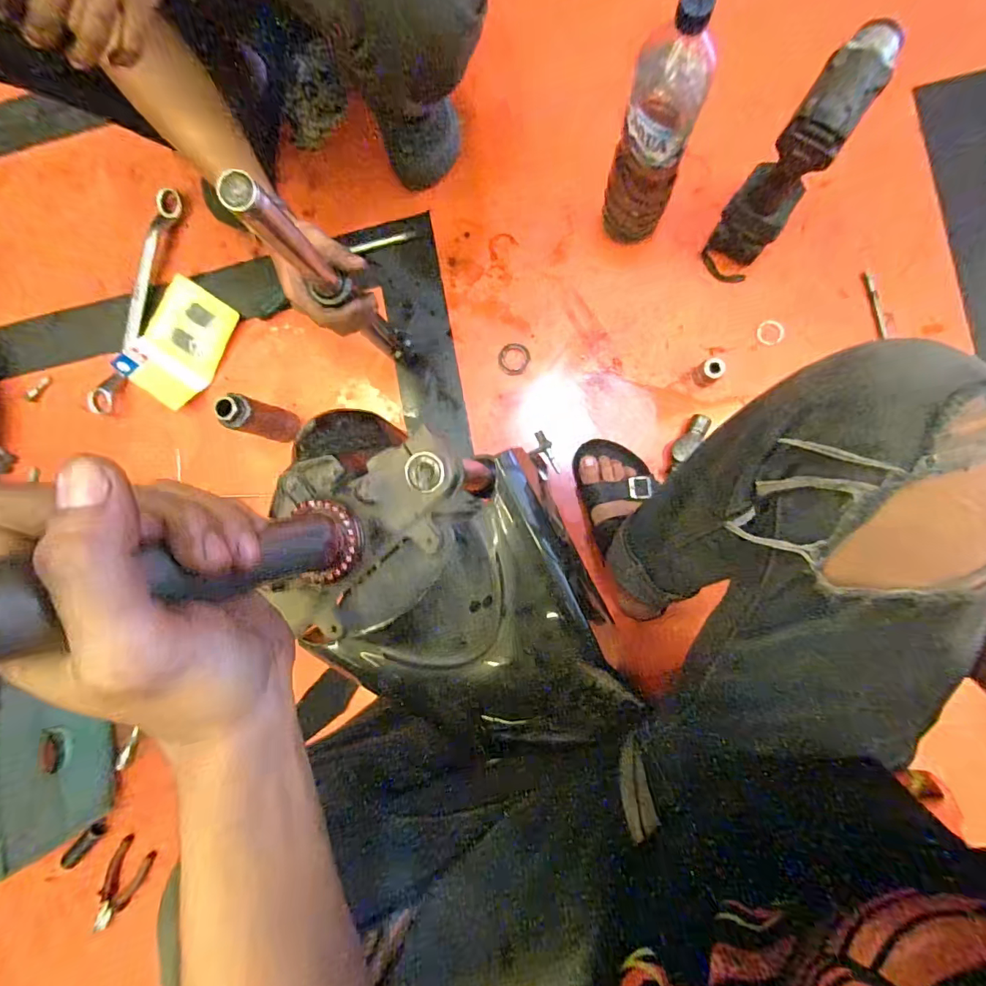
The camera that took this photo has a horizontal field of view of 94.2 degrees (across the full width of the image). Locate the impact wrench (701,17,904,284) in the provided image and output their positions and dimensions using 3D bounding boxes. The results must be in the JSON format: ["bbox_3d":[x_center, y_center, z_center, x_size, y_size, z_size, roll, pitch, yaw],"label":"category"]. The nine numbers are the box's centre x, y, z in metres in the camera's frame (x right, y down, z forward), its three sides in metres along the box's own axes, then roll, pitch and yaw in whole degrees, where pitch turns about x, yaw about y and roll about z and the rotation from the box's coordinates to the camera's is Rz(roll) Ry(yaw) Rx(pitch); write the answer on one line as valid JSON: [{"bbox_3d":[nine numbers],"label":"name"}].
[{"bbox_3d":[0.366,-0.396,0.590,0.078,0.275,0.120,32,91,6],"label":"impact wrench"}]

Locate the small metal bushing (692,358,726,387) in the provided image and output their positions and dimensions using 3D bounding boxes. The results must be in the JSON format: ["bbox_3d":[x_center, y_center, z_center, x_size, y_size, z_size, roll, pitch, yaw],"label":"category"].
[{"bbox_3d":[0.319,-0.179,0.680,0.034,0.046,0.030,43,92,5],"label":"small metal bushing"}]

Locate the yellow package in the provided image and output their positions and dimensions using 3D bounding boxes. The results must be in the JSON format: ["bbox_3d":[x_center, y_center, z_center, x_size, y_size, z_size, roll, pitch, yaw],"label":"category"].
[{"bbox_3d":[-0.536,-0.256,0.787,0.141,0.028,0.197,33,91,5],"label":"yellow package"}]

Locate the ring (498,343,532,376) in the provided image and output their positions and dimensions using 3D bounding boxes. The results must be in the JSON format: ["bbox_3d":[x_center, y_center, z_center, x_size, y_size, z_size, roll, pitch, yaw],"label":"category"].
[{"bbox_3d":[0.034,-0.213,0.730,0.050,0.004,0.051,0,88,5],"label":"ring"}]

